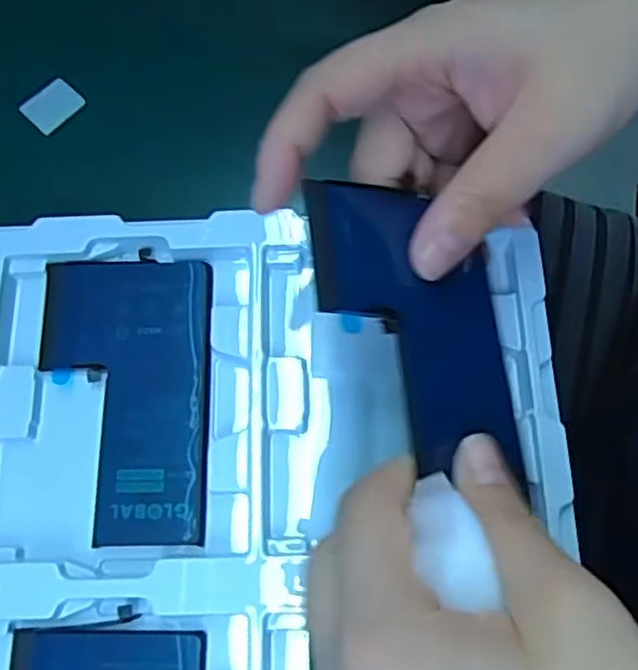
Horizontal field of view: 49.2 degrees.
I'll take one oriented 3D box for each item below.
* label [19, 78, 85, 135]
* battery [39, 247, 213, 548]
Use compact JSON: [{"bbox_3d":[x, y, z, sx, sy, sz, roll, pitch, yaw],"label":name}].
[{"bbox_3d":[-0.122,-0.105,0.320,0.025,0.004,0.019,-42,77,-11],"label":"label"},{"bbox_3d":[-0.075,0.022,0.265,0.065,0.006,0.110,-1,73,0],"label":"battery"}]

